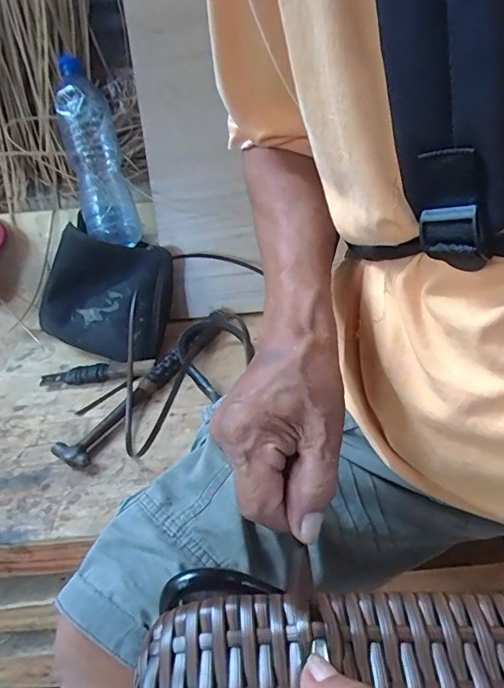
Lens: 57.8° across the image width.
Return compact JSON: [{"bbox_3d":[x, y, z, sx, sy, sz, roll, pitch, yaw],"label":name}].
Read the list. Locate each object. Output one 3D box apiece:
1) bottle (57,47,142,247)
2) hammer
[{"bbox_3d":[-0.234,-0.290,0.674,0.073,0.290,0.065,-15,-5,-11],"label":"bottle"},{"bbox_3d":[-0.130,0.036,0.615,0.055,0.041,0.316,14,40,26],"label":"hammer"}]

